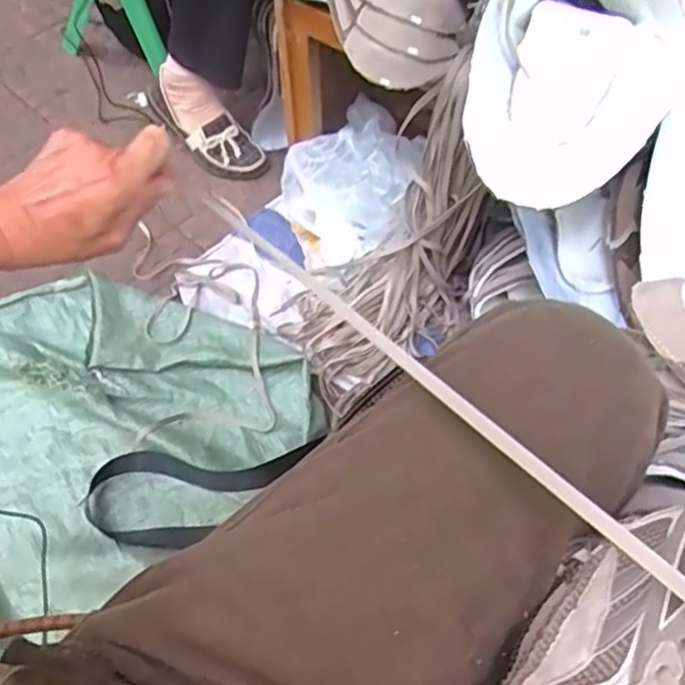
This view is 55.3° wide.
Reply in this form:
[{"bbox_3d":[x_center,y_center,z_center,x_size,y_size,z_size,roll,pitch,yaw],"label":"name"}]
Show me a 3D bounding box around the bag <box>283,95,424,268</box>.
[{"bbox_3d":[0.011,-0.247,0.963,0.188,0.133,0.245,-22,59,-13],"label":"bag"}]

